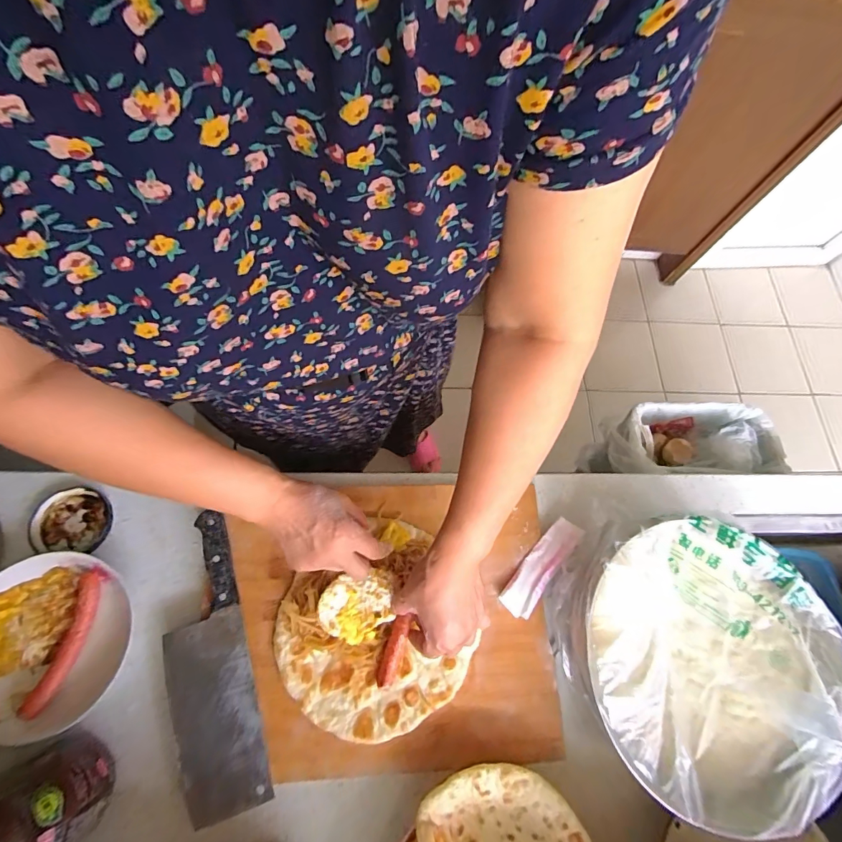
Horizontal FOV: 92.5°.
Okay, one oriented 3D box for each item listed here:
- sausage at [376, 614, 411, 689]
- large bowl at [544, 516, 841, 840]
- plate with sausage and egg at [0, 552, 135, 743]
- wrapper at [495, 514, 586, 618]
[{"bbox_3d":[-0.029,0.246,0.432,0.019,0.013,0.076,17,82,4],"label":"sausage"},{"bbox_3d":[0.288,0.241,0.425,0.255,0.106,0.261,1,71,-2],"label":"large bowl"},{"bbox_3d":[-0.389,0.231,0.418,0.156,0.048,0.161,1,71,-2],"label":"plate with sausage and egg"},{"bbox_3d":[0.146,0.175,0.488,0.038,0.011,0.129,39,74,11],"label":"wrapper"}]

